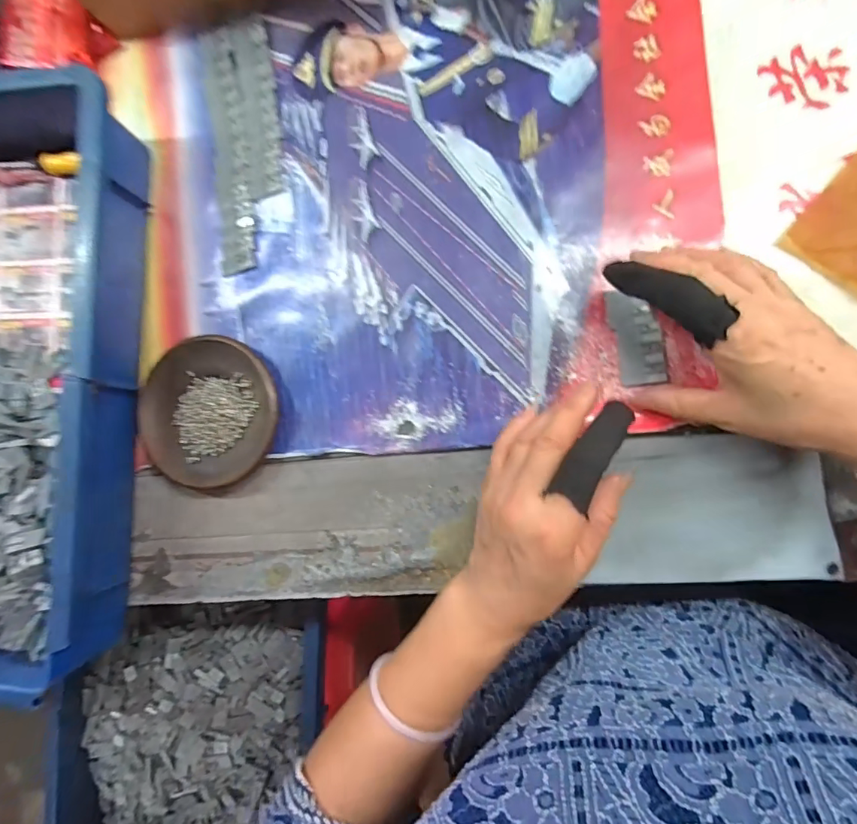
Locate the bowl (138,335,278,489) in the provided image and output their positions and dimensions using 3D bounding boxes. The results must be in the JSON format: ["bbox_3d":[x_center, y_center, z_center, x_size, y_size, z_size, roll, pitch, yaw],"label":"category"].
[{"bbox_3d":[-0.167,0.000,0.381,0.109,0.018,0.108,0,88,10],"label":"bowl"}]

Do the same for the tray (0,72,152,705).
[{"bbox_3d":[-0.362,-0.027,0.386,0.284,0.074,0.416,2,89,10],"label":"tray"}]

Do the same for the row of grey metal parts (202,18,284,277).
[{"bbox_3d":[-0.144,-0.210,0.392,0.055,0.004,0.193,-6,87,10],"label":"row of grey metal parts"}]

